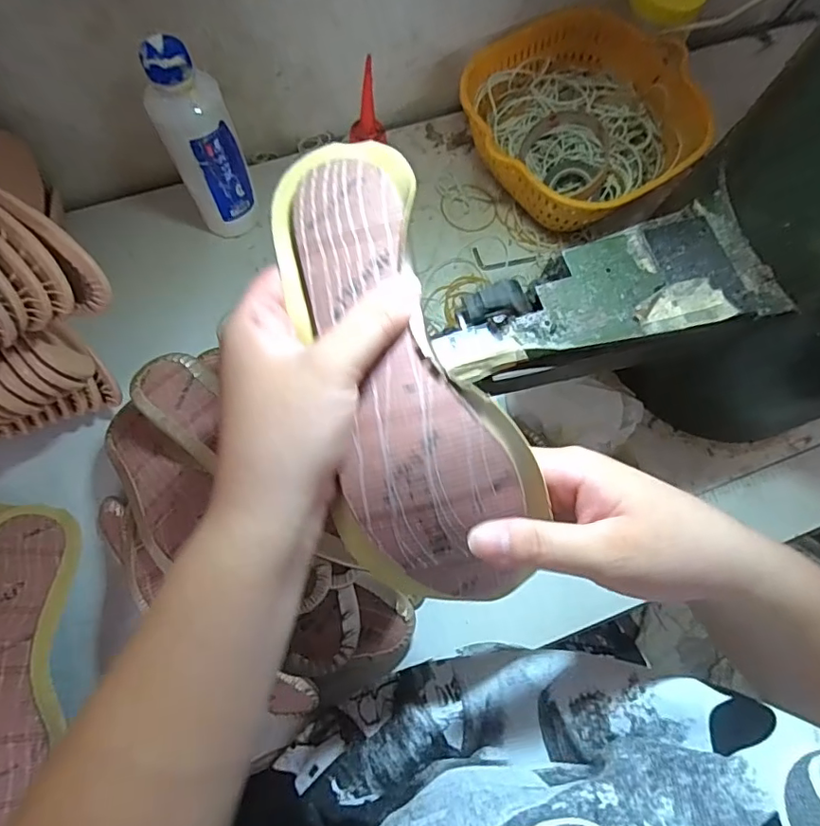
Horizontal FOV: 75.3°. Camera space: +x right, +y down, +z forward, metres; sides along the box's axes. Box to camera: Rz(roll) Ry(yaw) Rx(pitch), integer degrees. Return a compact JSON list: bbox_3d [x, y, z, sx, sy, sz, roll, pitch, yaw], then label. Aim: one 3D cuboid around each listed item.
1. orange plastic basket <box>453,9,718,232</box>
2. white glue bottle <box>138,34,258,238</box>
[{"bbox_3d":[0.158,-0.276,0.525,0.228,0.083,0.204,-42,78,-13],"label":"orange plastic basket"},{"bbox_3d":[-0.164,-0.209,0.436,0.054,0.170,0.045,-24,75,-8],"label":"white glue bottle"}]

